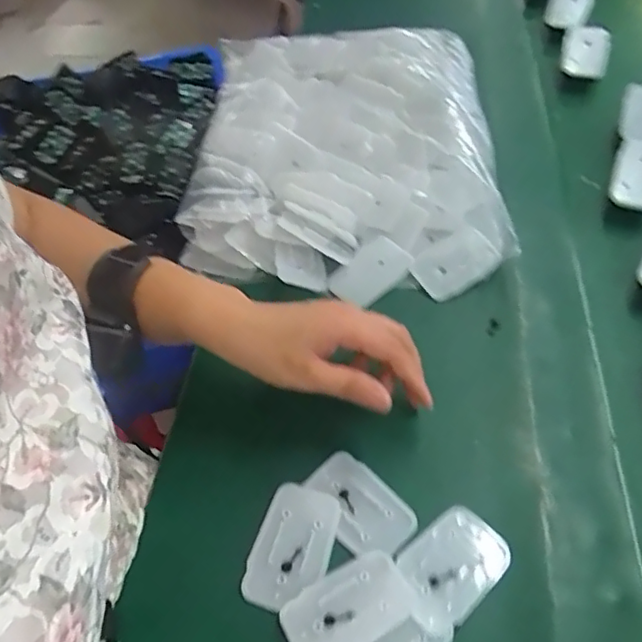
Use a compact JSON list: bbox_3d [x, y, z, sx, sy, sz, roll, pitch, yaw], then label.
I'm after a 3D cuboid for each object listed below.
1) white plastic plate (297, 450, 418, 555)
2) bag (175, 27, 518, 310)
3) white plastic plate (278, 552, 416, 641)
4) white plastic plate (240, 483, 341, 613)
[{"bbox_3d":[0.023,0.114,0.366,0.071,0.007,0.045,36,64,29],"label":"white plastic plate"},{"bbox_3d":[0.019,-0.167,0.561,0.273,0.085,0.314,0,51,4],"label":"bag"},{"bbox_3d":[0.015,0.159,0.324,0.070,0.005,0.042,-28,54,-18],"label":"white plastic plate"},{"bbox_3d":[-0.017,0.133,0.349,0.043,0.007,0.069,15,54,16],"label":"white plastic plate"}]

